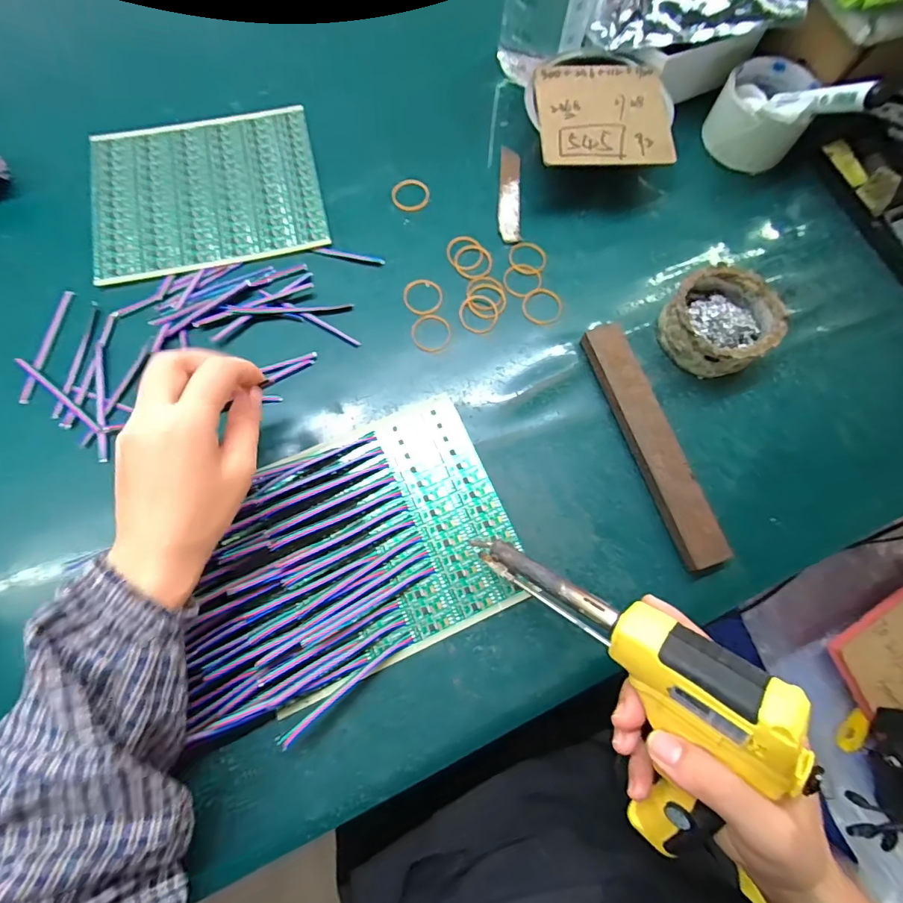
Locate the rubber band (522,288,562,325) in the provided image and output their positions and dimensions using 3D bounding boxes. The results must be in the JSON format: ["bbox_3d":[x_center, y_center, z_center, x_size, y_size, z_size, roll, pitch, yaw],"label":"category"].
[{"bbox_3d":[0.078,-0.123,0.392,0.033,0.006,0.035,1,72,-2],"label":"rubber band"}]

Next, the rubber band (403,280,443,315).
[{"bbox_3d":[-0.024,-0.132,0.387,0.033,0.004,0.033,1,72,-2],"label":"rubber band"}]

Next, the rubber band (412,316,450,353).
[{"bbox_3d":[-0.017,-0.099,0.381,0.032,0.004,0.035,1,72,-2],"label":"rubber band"}]

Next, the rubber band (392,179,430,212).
[{"bbox_3d":[-0.037,-0.235,0.419,0.034,0.004,0.035,1,72,-2],"label":"rubber band"}]

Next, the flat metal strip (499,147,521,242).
[{"bbox_3d":[0.054,-0.235,0.419,0.020,0.004,0.100,3,76,-1],"label":"flat metal strip"}]

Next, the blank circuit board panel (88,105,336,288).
[{"bbox_3d":[-0.218,-0.236,0.410,0.191,0.005,0.168,-13,73,-6],"label":"blank circuit board panel"}]

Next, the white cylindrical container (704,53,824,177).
[{"bbox_3d":[0.292,-0.320,0.434,0.080,0.050,0.099,33,74,8],"label":"white cylindrical container"}]

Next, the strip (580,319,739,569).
[{"bbox_3d":[0.152,-0.009,0.352,0.031,0.021,0.195,-16,74,-7],"label":"strip"}]

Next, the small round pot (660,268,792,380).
[{"bbox_3d":[0.216,-0.103,0.370,0.084,0.040,0.078,1,72,-2],"label":"small round pot"}]

